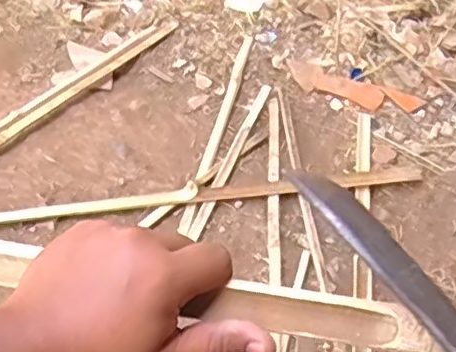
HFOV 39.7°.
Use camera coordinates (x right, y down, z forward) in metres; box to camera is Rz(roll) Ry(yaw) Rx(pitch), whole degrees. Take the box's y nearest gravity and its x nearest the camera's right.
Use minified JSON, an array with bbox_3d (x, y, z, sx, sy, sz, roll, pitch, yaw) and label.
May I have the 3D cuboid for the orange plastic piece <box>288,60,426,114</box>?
[{"bbox_3d":[0.256,-0.185,1.343,0.297,0.005,0.085,23,49,23],"label":"orange plastic piece"}]

